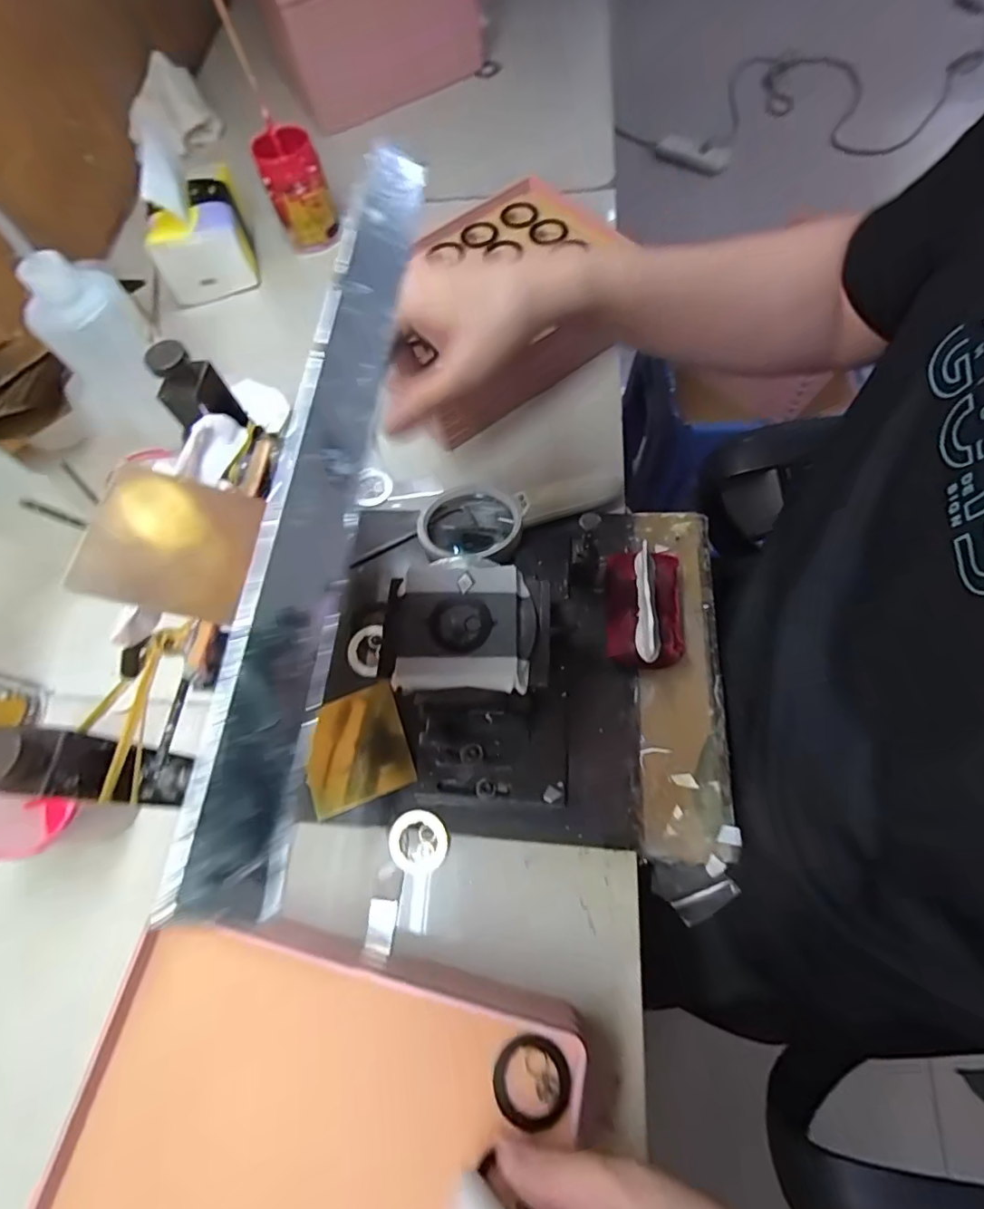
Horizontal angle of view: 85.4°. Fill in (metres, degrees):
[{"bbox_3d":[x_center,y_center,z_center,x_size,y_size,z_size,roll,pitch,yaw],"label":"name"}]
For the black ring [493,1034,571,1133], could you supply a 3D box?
[{"bbox_3d":[0.019,0.231,0.259,0.036,0.008,0.034,-2,67,5],"label":"black ring"}]

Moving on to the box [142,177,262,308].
[{"bbox_3d":[-0.310,-0.389,0.568,0.096,0.074,0.080,-20,67,-3],"label":"box"}]

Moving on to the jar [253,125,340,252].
[{"bbox_3d":[-0.210,-0.444,0.575,0.059,0.104,0.061,0,71,-1],"label":"jar"}]

